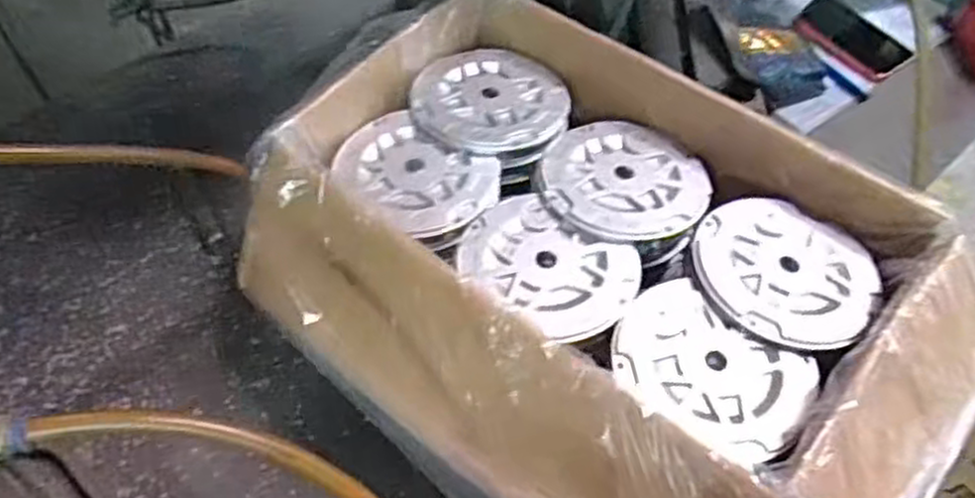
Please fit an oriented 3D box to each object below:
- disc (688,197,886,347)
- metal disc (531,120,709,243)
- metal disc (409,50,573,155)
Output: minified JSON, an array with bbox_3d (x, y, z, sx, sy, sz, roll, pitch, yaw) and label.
[{"bbox_3d":[0.221,0.014,0.572,0.131,0.014,0.126,0,55,0],"label":"disc"},{"bbox_3d":[0.111,-0.055,0.626,0.136,0.012,0.118,17,57,12],"label":"metal disc"},{"bbox_3d":[0.003,-0.133,0.679,0.135,0.018,0.127,0,55,0],"label":"metal disc"}]

